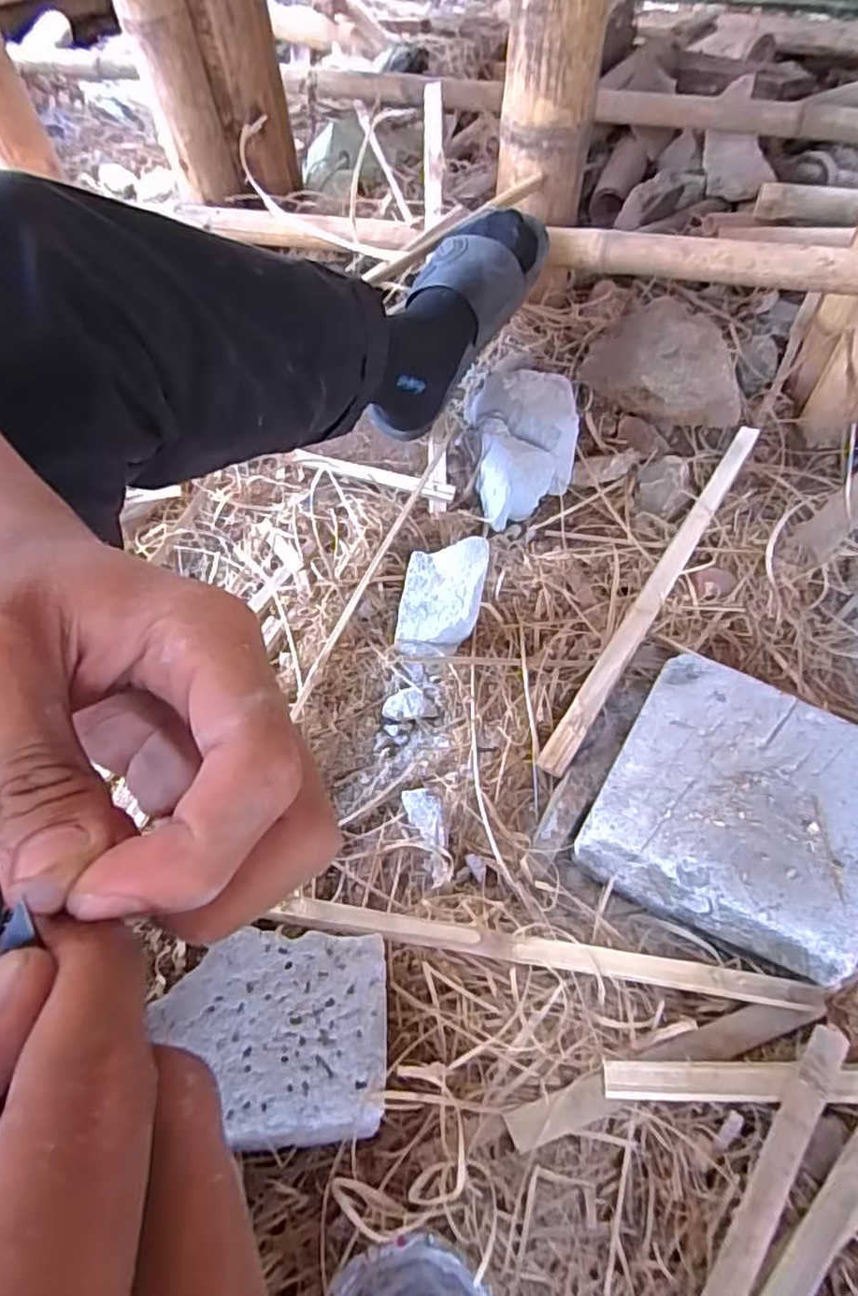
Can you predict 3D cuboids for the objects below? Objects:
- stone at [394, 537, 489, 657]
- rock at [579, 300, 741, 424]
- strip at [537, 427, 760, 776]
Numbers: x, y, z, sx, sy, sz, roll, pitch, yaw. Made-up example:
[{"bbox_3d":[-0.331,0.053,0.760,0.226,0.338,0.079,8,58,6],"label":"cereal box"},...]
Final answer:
[{"bbox_3d":[0.011,-0.045,0.643,0.074,0.078,0.093,9,53,6],"label":"stone"},{"bbox_3d":[0.285,-0.340,0.814,0.186,0.092,0.122,17,54,11],"label":"rock"},{"bbox_3d":[0.245,-0.077,0.696,0.024,0.008,0.517,27,61,20],"label":"strip"}]

